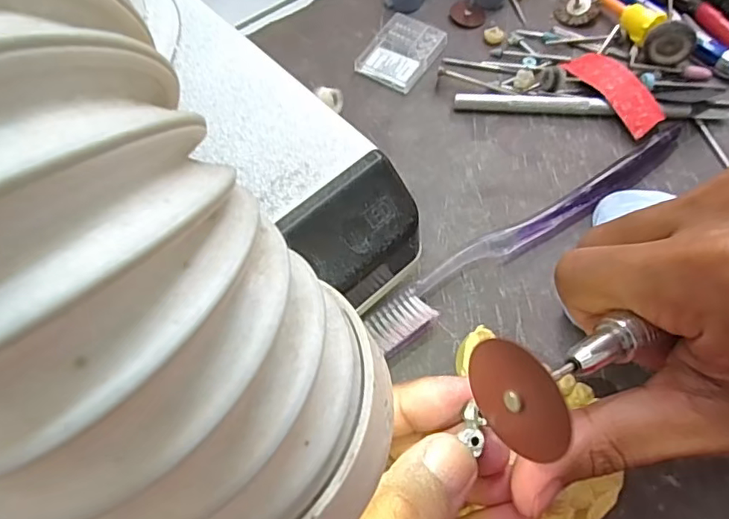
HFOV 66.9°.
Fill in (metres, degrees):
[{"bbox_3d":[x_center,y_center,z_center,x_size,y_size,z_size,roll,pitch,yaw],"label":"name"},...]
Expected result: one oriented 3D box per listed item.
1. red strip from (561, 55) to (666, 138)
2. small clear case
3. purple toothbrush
[{"bbox_3d":[0.127,-0.086,0.281,0.020,0.010,0.057,-26,65,-11],"label":"red strip"},{"bbox_3d":[0.020,-0.113,0.302,0.035,0.008,0.045,31,68,17],"label":"small clear case"},{"bbox_3d":[0.073,-0.016,0.248,0.174,0.012,0.023,-34,67,-14],"label":"purple toothbrush"}]

